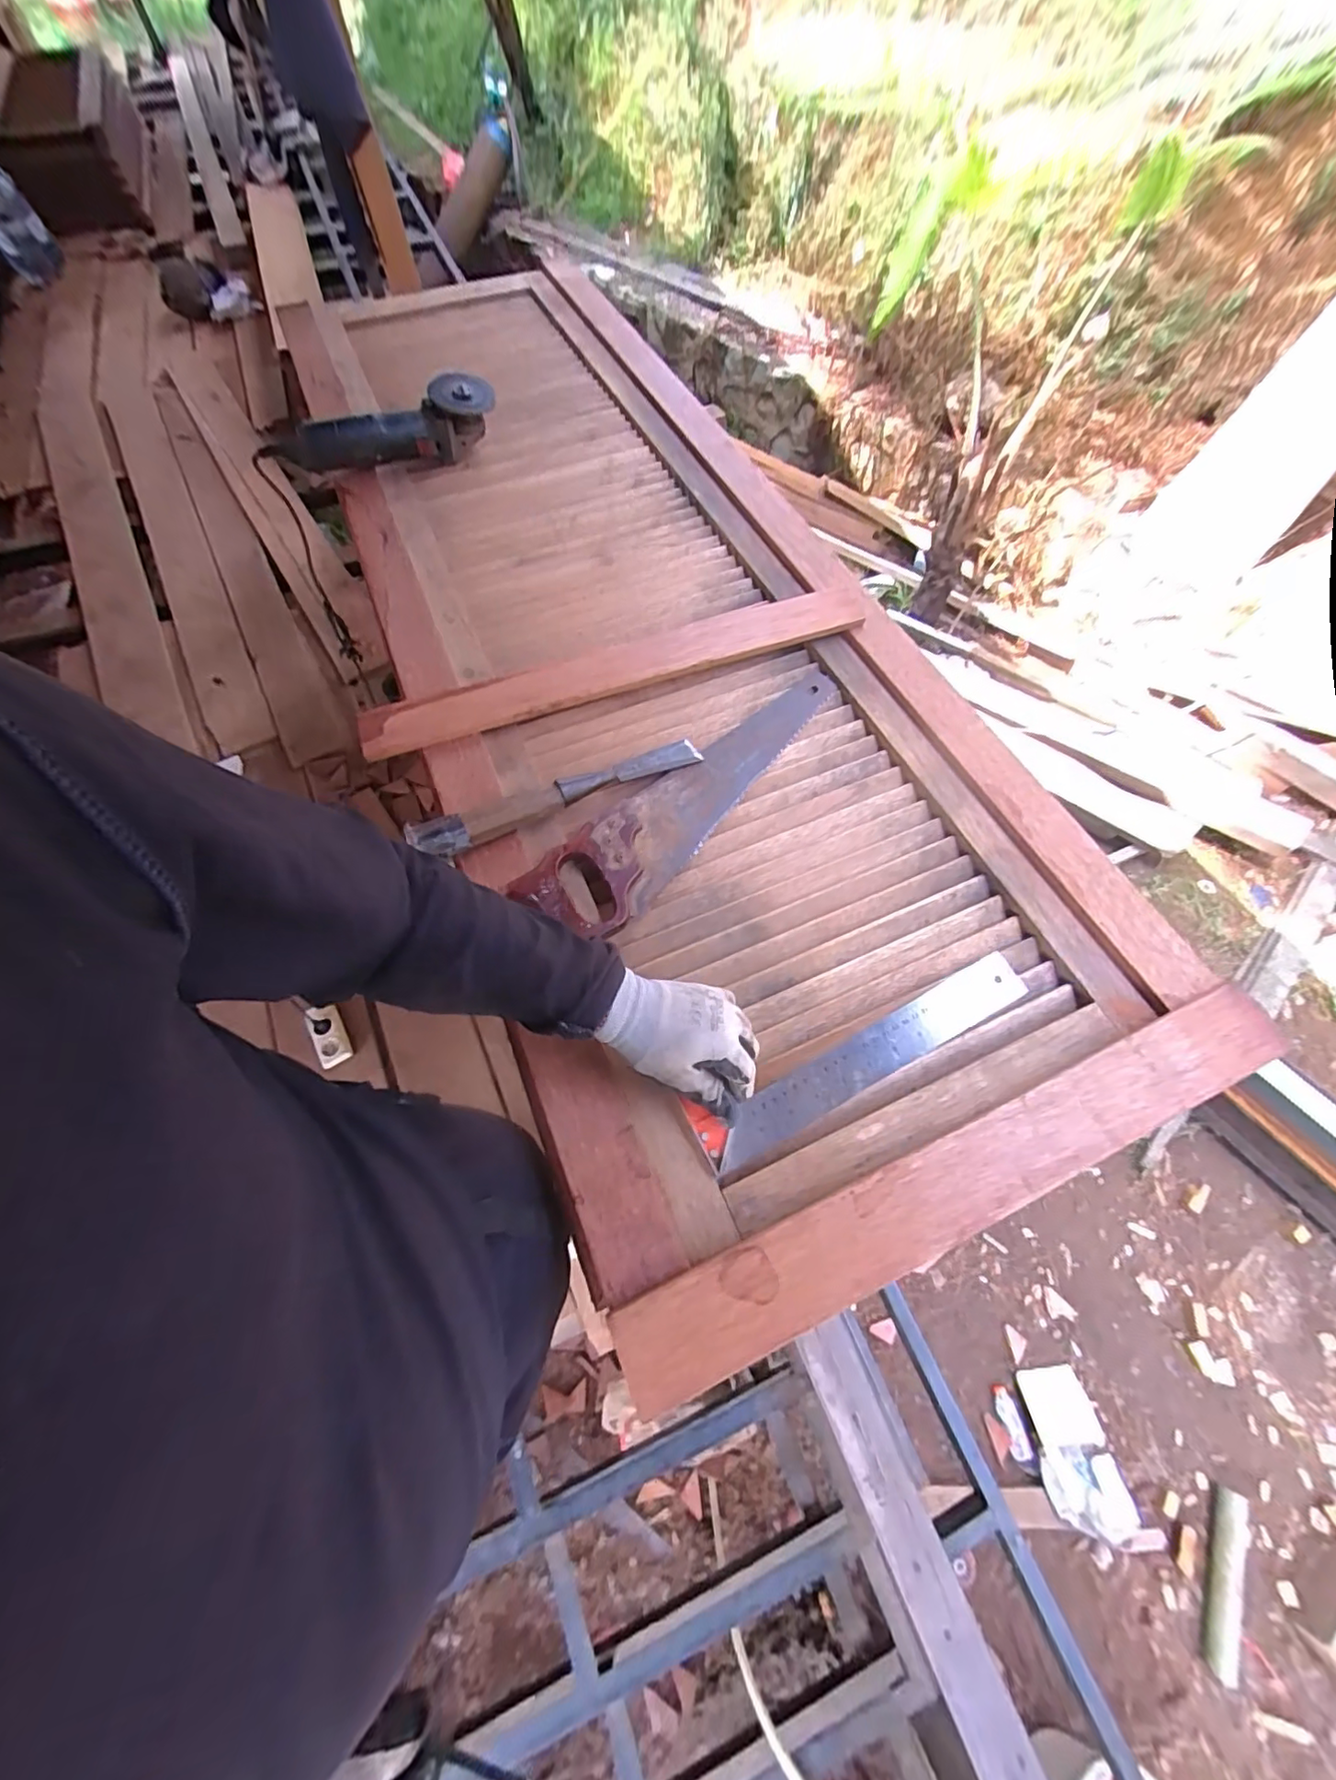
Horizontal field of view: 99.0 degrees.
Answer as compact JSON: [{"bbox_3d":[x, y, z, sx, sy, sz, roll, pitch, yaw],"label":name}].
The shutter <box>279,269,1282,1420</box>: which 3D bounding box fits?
[{"bbox_3d":[-0.072,-0.365,0.739,0.604,0.048,1.485,-22,66,-10],"label":"shutter"}]

